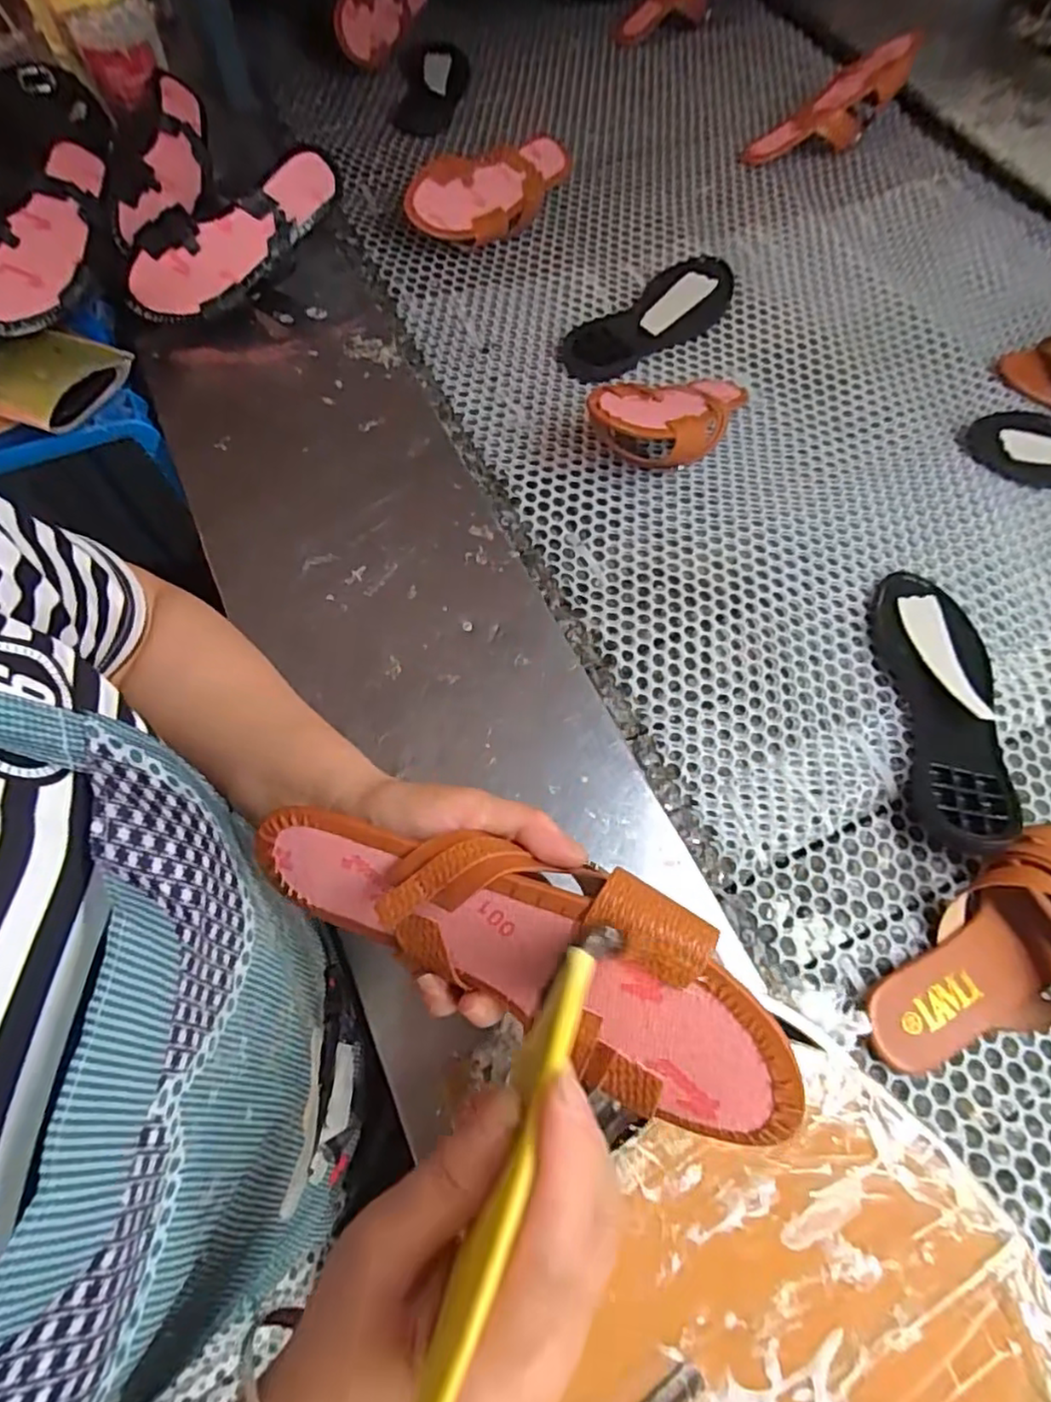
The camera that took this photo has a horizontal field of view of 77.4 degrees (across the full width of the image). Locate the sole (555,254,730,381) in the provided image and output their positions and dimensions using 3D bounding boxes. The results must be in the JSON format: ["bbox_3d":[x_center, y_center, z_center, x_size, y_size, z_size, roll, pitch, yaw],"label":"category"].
[{"bbox_3d":[0.139,-0.419,0.720,0.083,0.017,0.247,43,70,15],"label":"sole"}]

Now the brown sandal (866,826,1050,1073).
[{"bbox_3d":[0.324,0.161,0.433,0.228,0.060,0.100,-25,65,-7],"label":"brown sandal"}]

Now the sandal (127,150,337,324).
[{"bbox_3d":[-0.283,-0.446,0.639,0.237,0.068,0.064,-32,70,3],"label":"sandal"}]

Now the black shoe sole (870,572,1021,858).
[{"bbox_3d":[0.340,-0.001,0.519,0.090,0.038,0.247,3,65,6],"label":"black shoe sole"}]

